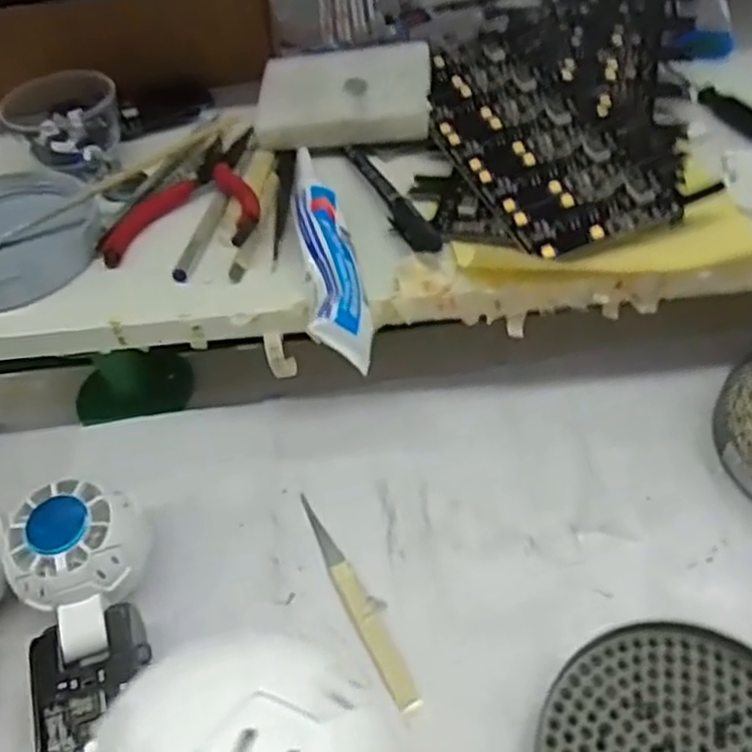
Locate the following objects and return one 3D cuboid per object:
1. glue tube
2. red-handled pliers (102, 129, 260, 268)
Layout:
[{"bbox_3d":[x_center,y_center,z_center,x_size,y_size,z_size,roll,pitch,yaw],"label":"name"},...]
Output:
[{"bbox_3d":[-0.023,-0.064,0.367,0.027,0.028,0.140,-9,50,-2],"label":"glue tube"},{"bbox_3d":[-0.096,-0.107,0.410,0.082,0.017,0.114,2,51,8],"label":"red-handled pliers"}]

